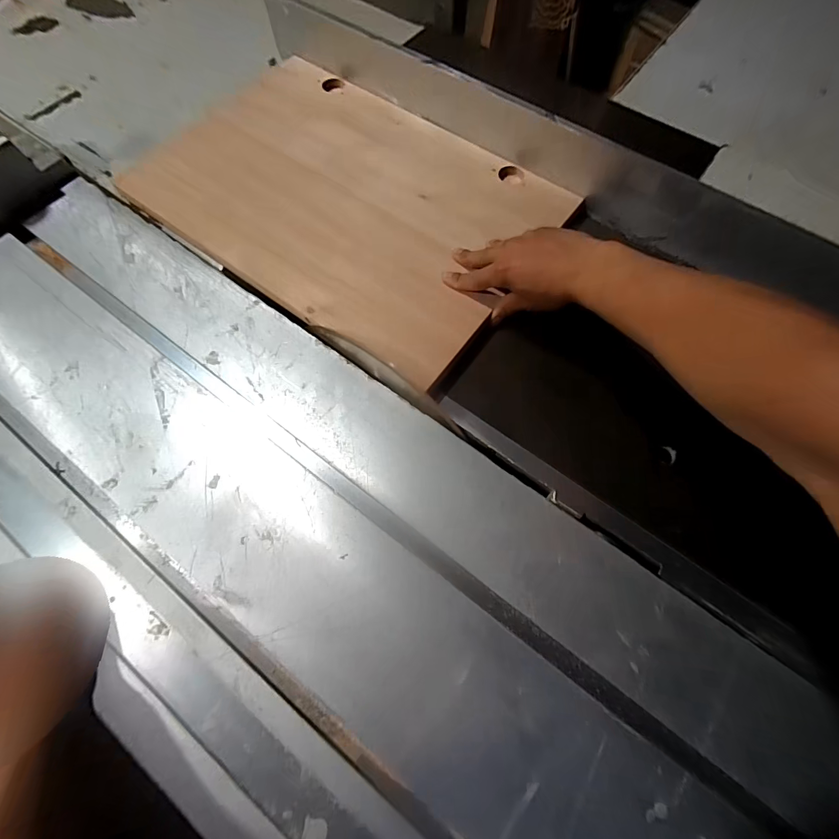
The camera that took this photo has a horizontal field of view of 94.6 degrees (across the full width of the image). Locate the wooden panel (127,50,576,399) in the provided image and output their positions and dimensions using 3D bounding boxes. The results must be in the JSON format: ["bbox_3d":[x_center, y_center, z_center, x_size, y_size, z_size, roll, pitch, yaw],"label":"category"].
[{"bbox_3d":[-0.096,-0.306,0.516,0.517,0.020,0.362,36,71,13],"label":"wooden panel"}]

